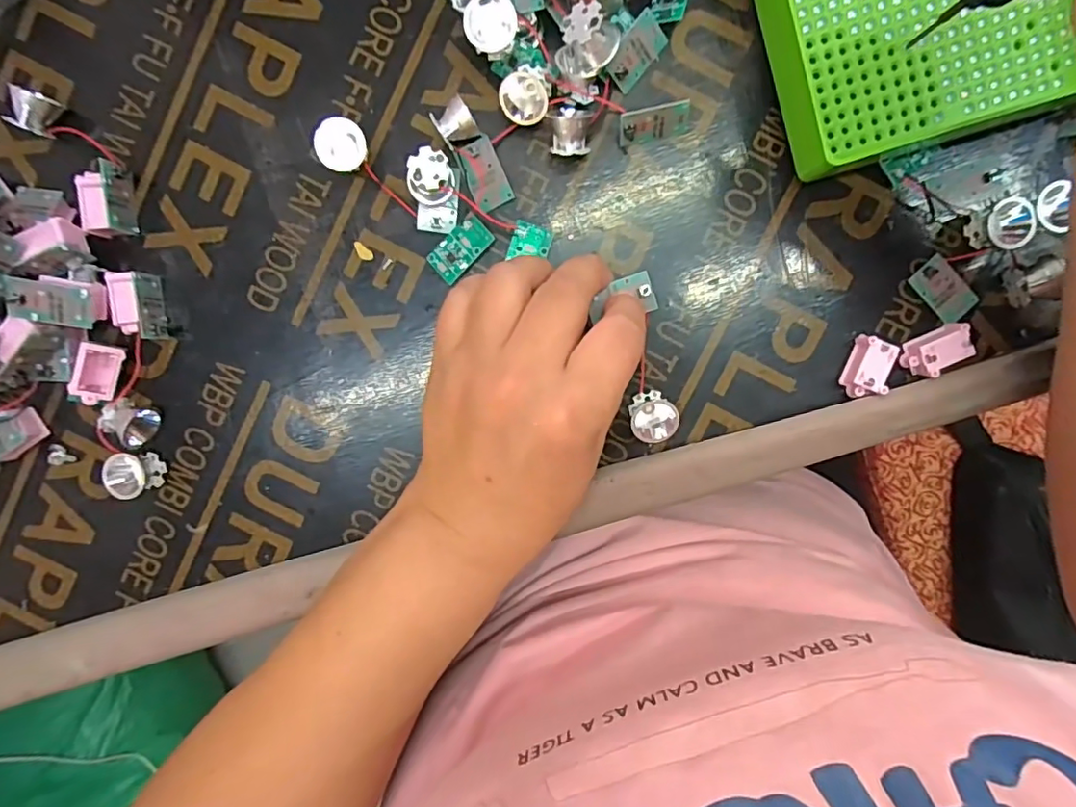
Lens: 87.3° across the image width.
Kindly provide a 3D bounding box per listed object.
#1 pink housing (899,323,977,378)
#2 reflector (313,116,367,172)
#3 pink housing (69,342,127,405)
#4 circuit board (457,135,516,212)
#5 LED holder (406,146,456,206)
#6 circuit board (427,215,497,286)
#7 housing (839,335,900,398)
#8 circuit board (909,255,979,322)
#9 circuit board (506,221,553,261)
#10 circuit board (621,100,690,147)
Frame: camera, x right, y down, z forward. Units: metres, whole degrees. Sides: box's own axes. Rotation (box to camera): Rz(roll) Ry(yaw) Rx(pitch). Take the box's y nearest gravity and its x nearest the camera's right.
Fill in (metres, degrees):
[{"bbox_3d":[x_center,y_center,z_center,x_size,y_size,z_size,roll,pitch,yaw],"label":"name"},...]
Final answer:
[{"bbox_3d":[0.198,-0.026,0.280,0.029,0.013,0.018,-31,93,5],"label":"pink housing"},{"bbox_3d":[-0.097,-0.127,0.276,0.024,0.014,0.024,13,108,-30],"label":"reflector"},{"bbox_3d":[-0.221,-0.015,0.283,0.019,0.007,0.030,11,96,-42],"label":"pink housing"},{"bbox_3d":[-0.026,-0.115,0.283,0.019,0.004,0.032,-23,102,-2],"label":"circuit board"},{"bbox_3d":[-0.052,-0.111,0.276,0.020,0.020,0.021,0,95,2],"label":"LED holder"},{"bbox_3d":[-0.039,-0.078,0.286,0.033,0.005,0.018,-43,92,5],"label":"circuit board"},{"bbox_3d":[0.166,-0.018,0.283,0.018,0.014,0.031,18,96,1],"label":"housing"},{"bbox_3d":[0.204,-0.057,0.283,0.019,0.005,0.033,-44,92,5],"label":"circuit board"},{"bbox_3d":[-0.004,-0.080,0.285,0.019,0.007,0.019,16,96,1],"label":"circuit board"},{"bbox_3d":[0.057,-0.136,0.275,0.034,0.019,0.008,-15,62,2],"label":"circuit board"}]

